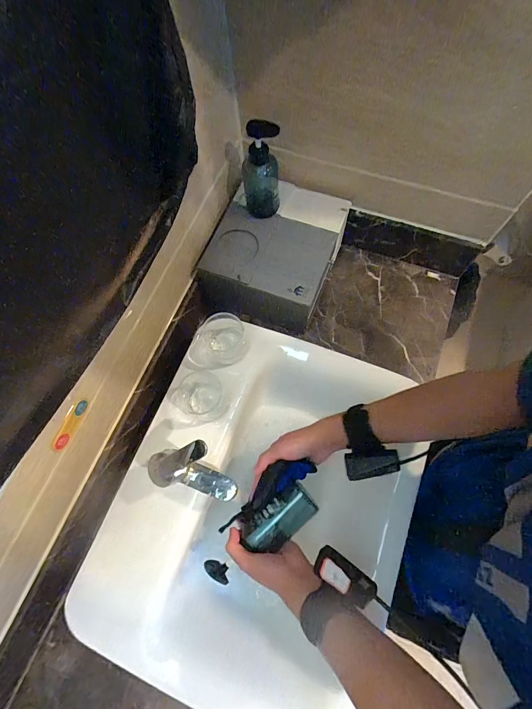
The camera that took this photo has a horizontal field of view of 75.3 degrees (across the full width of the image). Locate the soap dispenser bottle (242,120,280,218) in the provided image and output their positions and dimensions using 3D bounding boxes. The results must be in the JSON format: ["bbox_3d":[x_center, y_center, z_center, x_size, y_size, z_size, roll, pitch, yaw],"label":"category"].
[{"bbox_3d":[-0.009,-0.316,0.604,0.064,0.158,0.056,-4,71,1],"label":"soap dispenser bottle"}]

